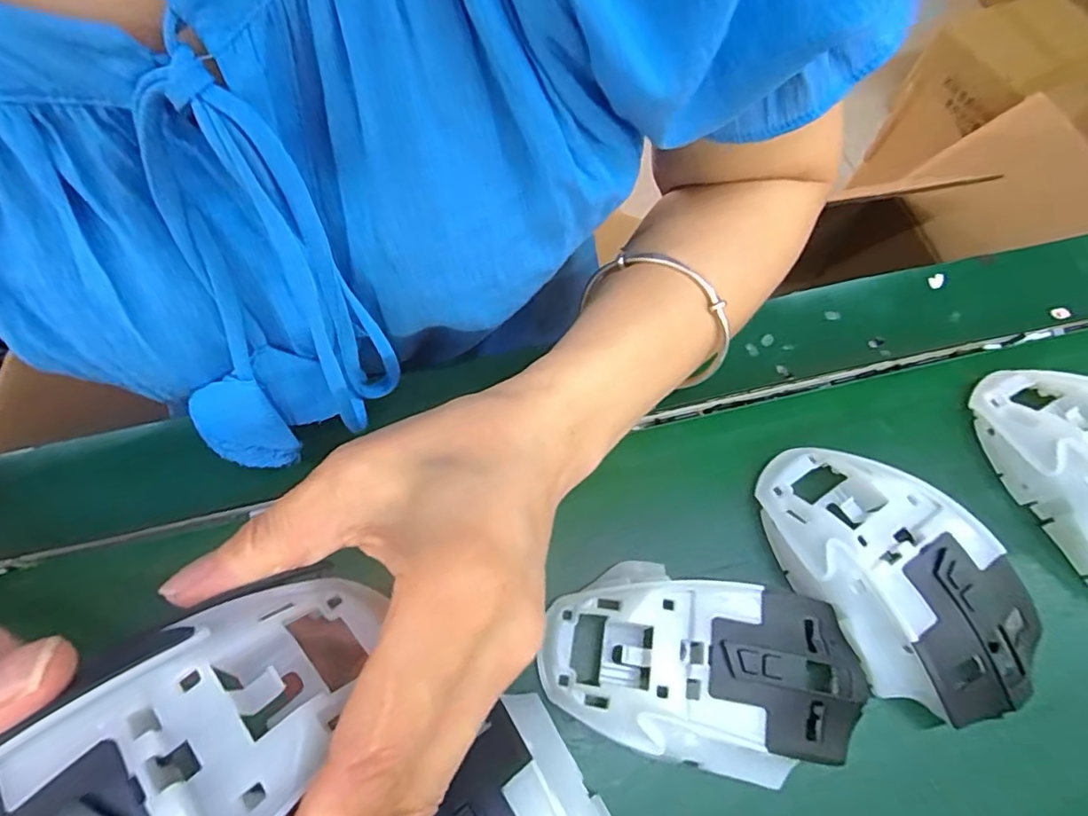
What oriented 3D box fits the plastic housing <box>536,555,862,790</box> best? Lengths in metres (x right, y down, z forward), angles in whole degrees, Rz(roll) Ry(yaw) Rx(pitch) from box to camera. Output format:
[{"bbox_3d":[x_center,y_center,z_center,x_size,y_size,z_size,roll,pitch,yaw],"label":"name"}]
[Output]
[{"bbox_3d":[0.056,0.096,0.213,0.111,0.045,0.061,10,66,3],"label":"plastic housing"}]

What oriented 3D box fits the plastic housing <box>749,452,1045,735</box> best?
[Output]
[{"bbox_3d":[0.134,0.064,0.226,0.065,0.037,0.115,-38,72,-17],"label":"plastic housing"}]

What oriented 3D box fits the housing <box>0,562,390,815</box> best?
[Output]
[{"bbox_3d":[-0.086,0.083,0.124,0.110,0.039,0.062,-38,72,-17],"label":"housing"}]

